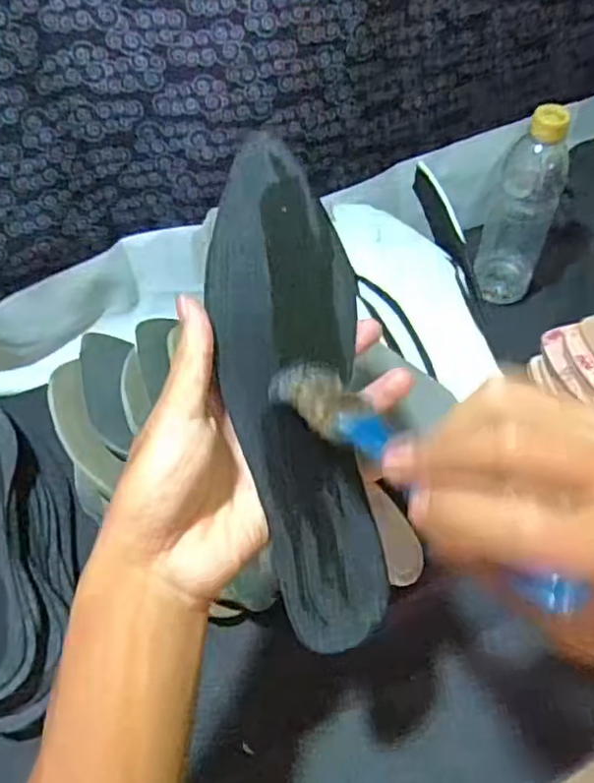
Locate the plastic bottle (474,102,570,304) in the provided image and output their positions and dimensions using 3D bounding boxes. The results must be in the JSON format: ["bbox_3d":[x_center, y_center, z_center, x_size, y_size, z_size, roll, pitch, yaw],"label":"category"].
[{"bbox_3d":[0.207,-0.167,0.614,0.057,0.201,0.055,14,54,12],"label":"plastic bottle"}]

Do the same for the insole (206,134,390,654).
[{"bbox_3d":[0.000,0.003,0.315,0.072,0.004,0.232,-5,89,-25],"label":"insole"}]

